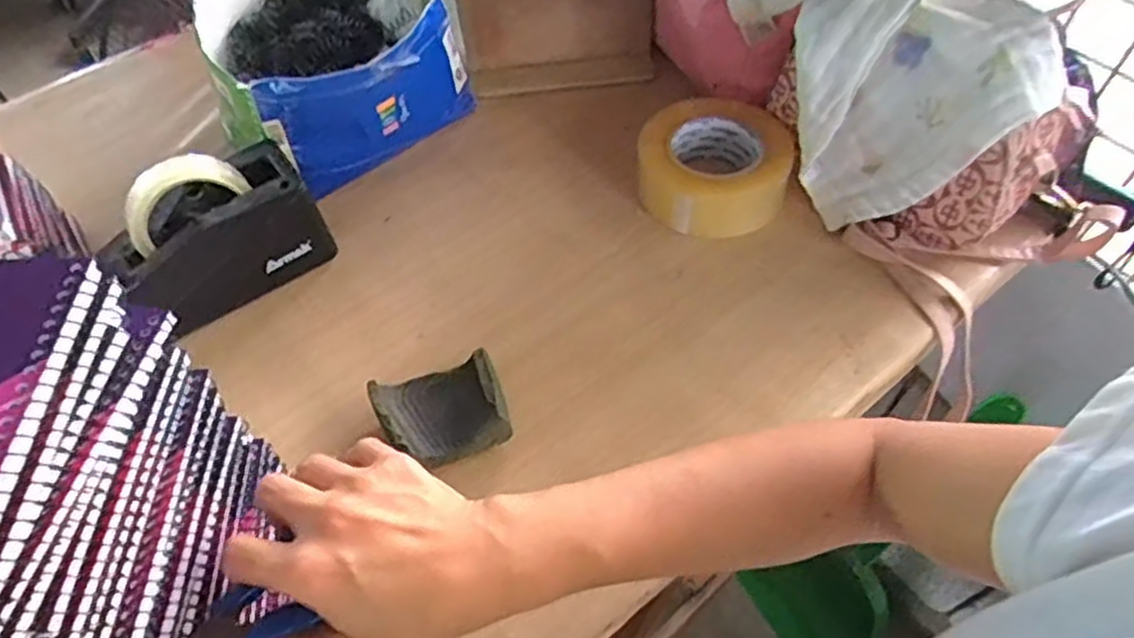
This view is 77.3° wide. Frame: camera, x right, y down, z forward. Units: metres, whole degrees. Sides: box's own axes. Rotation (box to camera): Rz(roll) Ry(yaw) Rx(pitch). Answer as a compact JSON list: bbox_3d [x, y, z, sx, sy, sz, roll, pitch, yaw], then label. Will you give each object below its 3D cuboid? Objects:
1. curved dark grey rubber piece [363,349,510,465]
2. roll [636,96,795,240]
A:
[{"bbox_3d":[-0.090,0.070,0.516,0.088,0.034,0.071,-18,55,-9],"label":"curved dark grey rubber piece"},{"bbox_3d":[0.129,-0.133,0.622,0.130,0.055,0.117,6,55,8],"label":"roll"}]

